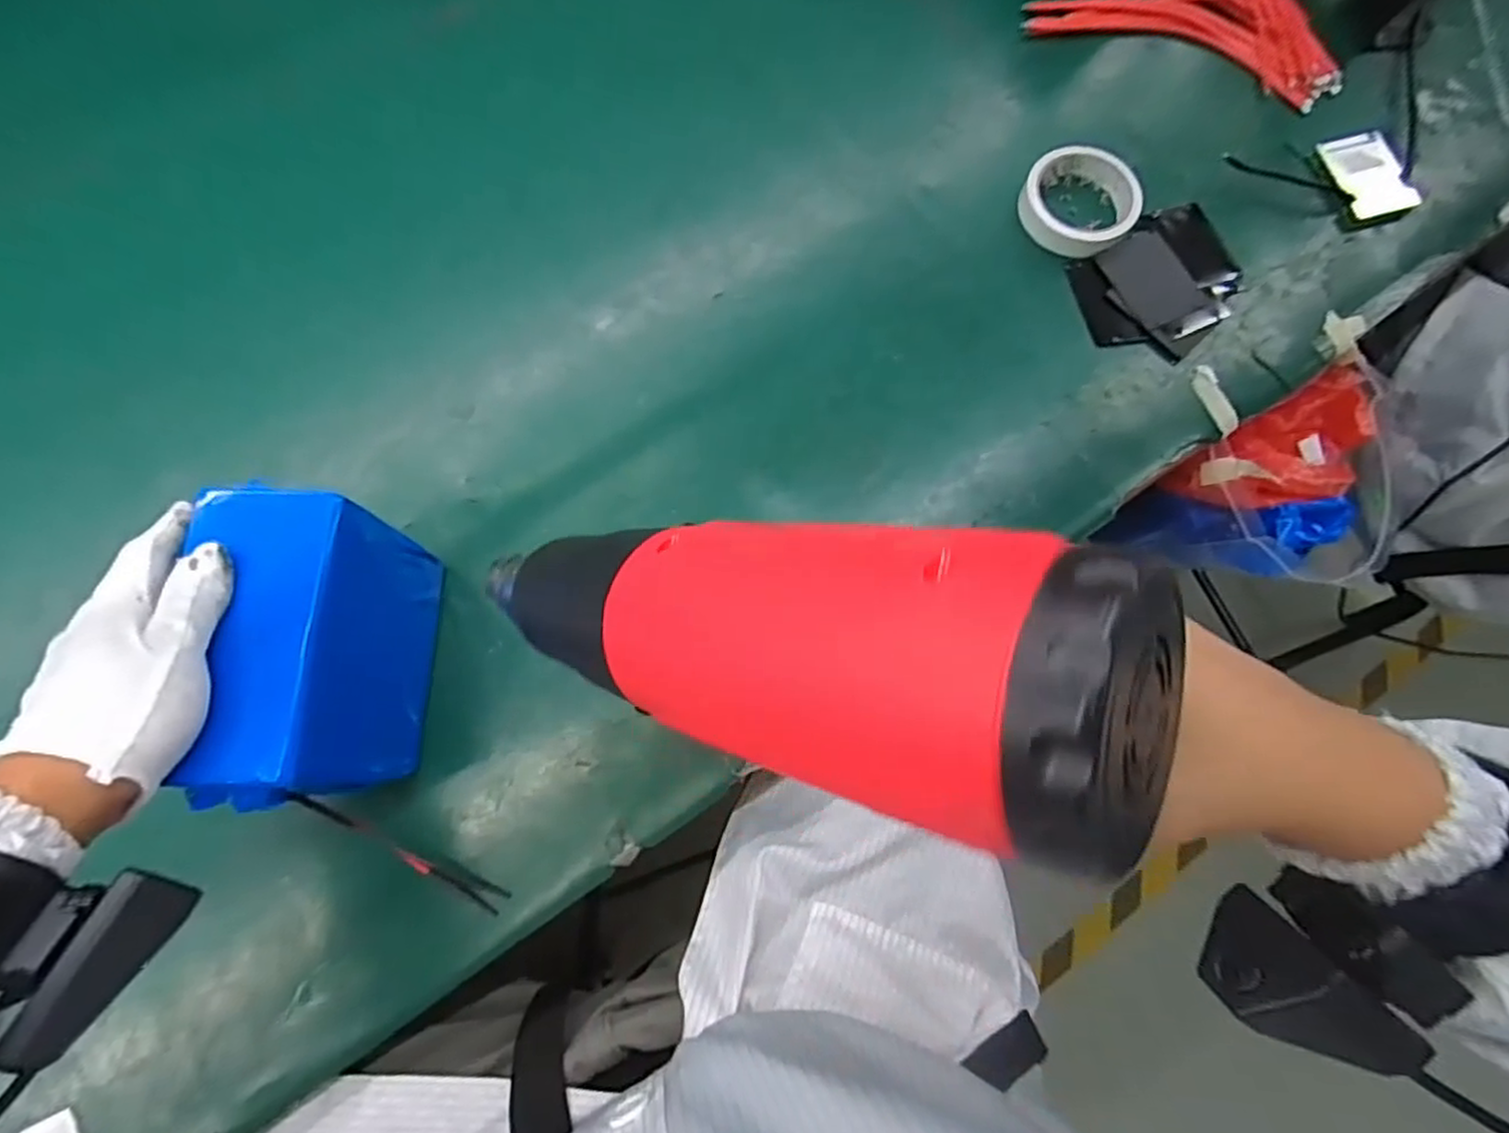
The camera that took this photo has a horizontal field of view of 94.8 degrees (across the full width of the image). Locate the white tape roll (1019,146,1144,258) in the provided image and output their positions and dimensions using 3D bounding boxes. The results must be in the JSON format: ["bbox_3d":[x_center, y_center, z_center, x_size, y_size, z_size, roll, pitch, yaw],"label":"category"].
[{"bbox_3d":[0.259,-0.292,0.555,0.090,0.028,0.086,0,75,-2],"label":"white tape roll"}]

